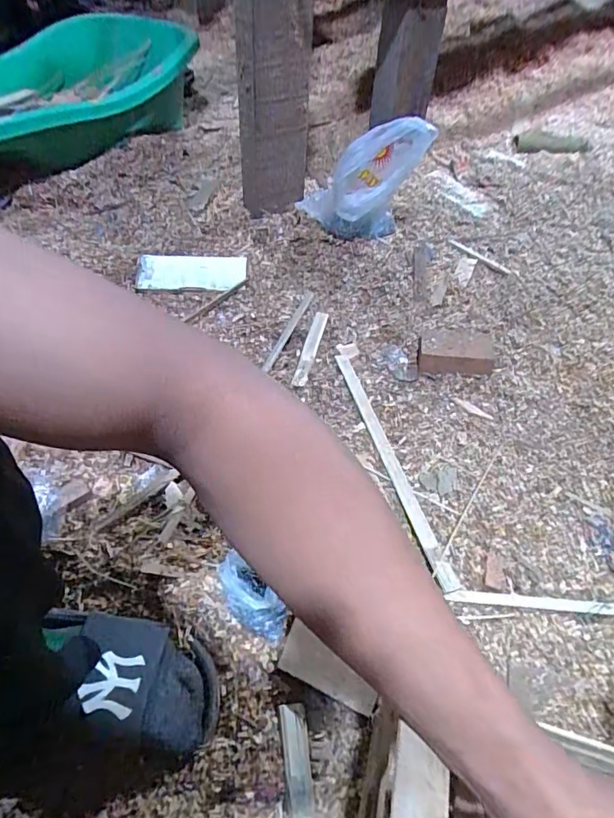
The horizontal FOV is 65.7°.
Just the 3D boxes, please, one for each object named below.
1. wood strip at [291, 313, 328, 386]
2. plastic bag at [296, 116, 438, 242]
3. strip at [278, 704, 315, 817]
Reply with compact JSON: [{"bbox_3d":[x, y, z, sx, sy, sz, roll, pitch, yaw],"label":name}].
[{"bbox_3d":[0.006,-0.104,0.799,0.023,0.010,0.168,12,53,8],"label":"wood strip"},{"bbox_3d":[0.103,-0.427,0.895,0.229,0.219,0.095,3,50,-1],"label":"plastic bag"},{"bbox_3d":[-0.005,0.361,0.423,0.024,0.009,0.165,-5,52,-5],"label":"strip"}]

